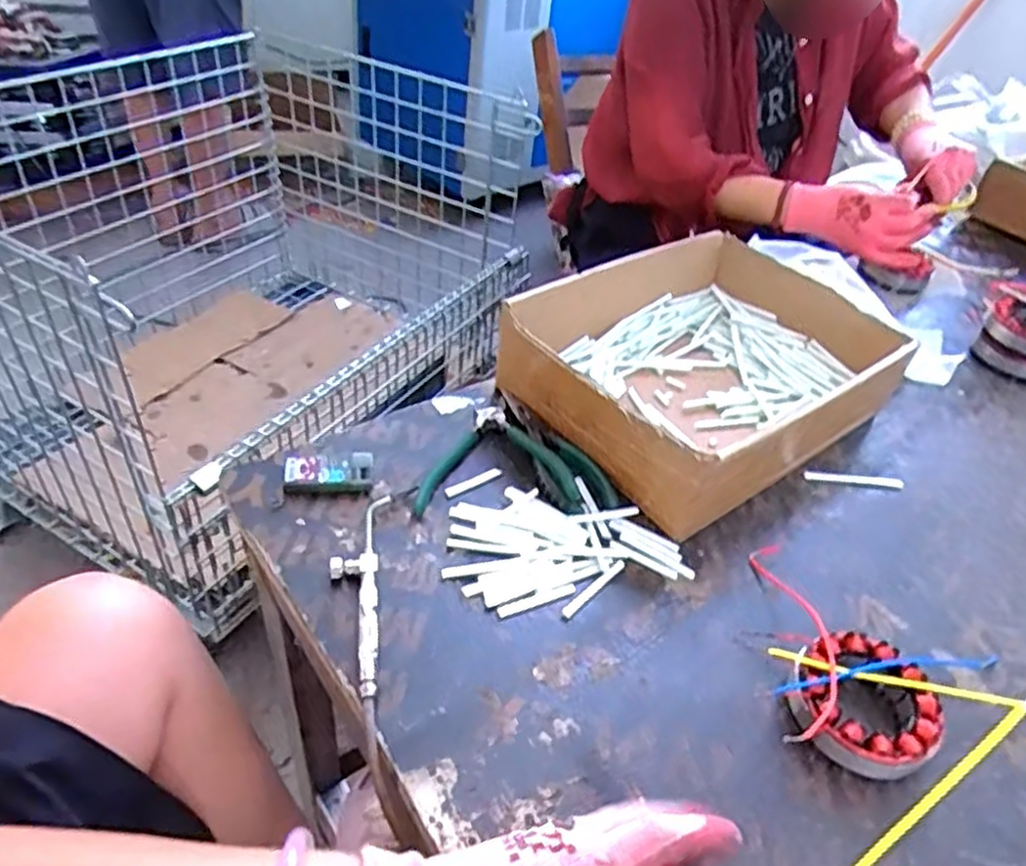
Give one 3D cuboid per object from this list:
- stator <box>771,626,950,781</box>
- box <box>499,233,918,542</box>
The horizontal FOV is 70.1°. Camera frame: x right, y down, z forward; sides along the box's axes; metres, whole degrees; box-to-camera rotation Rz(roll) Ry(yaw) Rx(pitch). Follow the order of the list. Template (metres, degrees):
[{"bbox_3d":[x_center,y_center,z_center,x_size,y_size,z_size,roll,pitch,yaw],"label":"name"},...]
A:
[{"bbox_3d":[0.216,0.171,0.459,0.094,0.038,0.083,-9,43,-18],"label":"stator"},{"bbox_3d":[0.181,-0.062,0.682,0.335,0.097,0.239,-24,49,-31],"label":"box"}]

